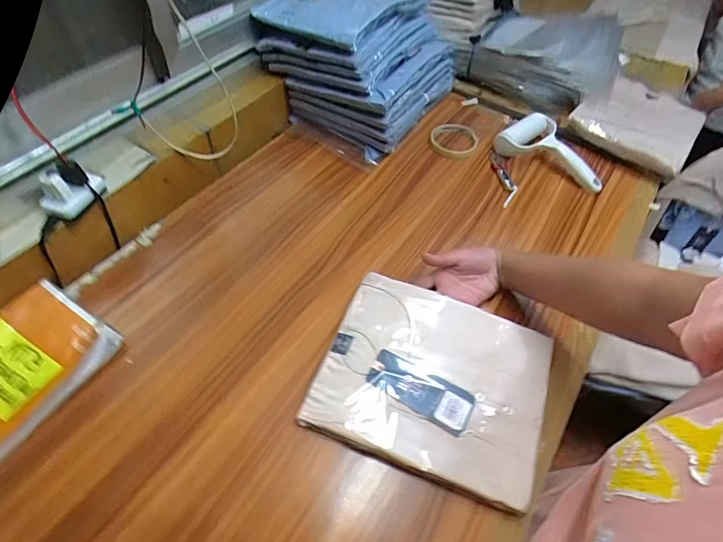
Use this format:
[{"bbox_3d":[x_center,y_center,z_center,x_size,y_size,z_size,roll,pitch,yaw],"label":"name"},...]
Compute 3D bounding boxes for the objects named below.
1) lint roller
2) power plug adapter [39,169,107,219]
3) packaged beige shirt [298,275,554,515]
[{"bbox_3d":[0.349,-0.223,0.772,0.196,0.054,0.118,25,55,13],"label":"lint roller"},{"bbox_3d":[-0.359,-0.107,0.524,0.041,0.047,0.074,18,54,8],"label":"power plug adapter"},{"bbox_3d":[0.085,0.124,0.499,0.250,0.031,0.208,20,54,10],"label":"packaged beige shirt"}]

